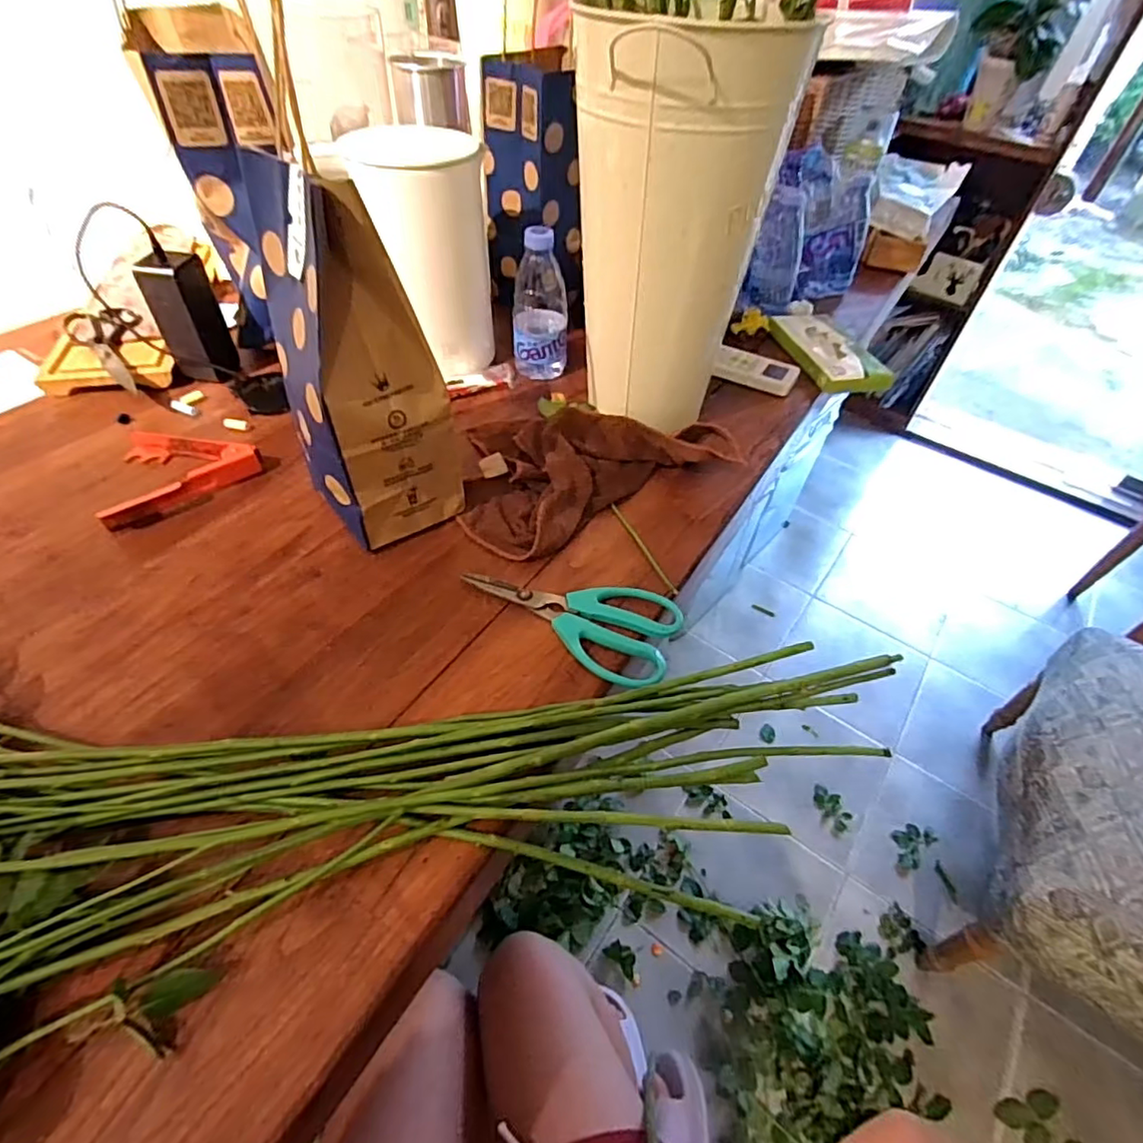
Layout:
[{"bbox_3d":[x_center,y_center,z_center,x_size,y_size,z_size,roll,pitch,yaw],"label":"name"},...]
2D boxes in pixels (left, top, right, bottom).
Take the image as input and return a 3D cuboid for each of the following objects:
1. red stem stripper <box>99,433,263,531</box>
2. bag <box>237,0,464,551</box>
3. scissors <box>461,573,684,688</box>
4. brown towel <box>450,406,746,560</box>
[{"bbox_3d":[-0.397,-0.107,0.592,0.139,0.031,0.134,-31,58,-28],"label":"red stem stripper"},{"bbox_3d":[-0.169,-0.156,0.476,0.116,0.272,0.137,-22,52,-21],"label":"bag"},{"bbox_3d":[-0.004,0.037,0.481,0.174,0.012,0.080,16,49,9],"label":"scissors"},{"bbox_3d":[0.001,-0.122,0.611,0.271,0.040,0.201,-24,55,-24],"label":"brown towel"}]

